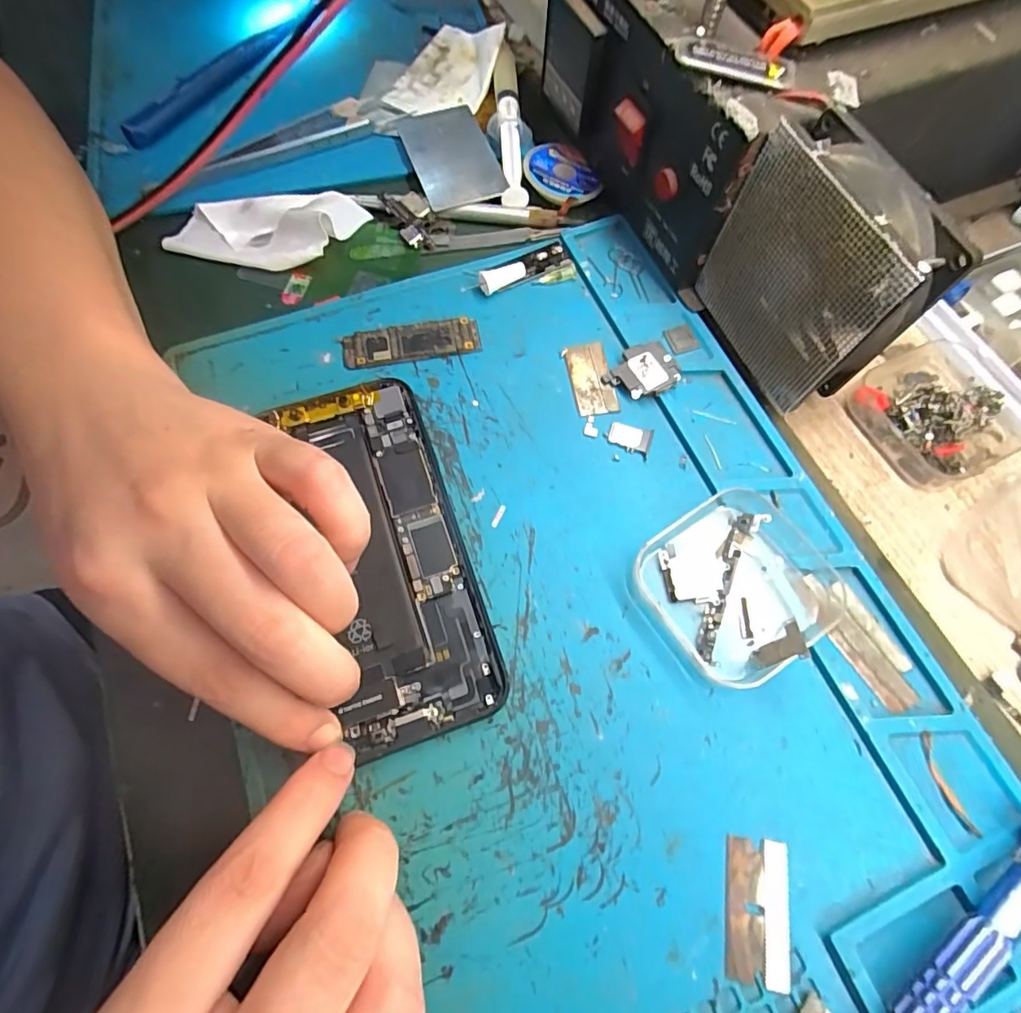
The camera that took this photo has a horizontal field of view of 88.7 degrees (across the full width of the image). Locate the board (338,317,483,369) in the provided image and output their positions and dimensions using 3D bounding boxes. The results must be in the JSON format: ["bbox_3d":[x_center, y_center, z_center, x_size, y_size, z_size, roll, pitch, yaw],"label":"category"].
[{"bbox_3d":[-0.048,-0.078,0.249,0.065,0.004,0.020,-11,68,-5],"label":"board"}]

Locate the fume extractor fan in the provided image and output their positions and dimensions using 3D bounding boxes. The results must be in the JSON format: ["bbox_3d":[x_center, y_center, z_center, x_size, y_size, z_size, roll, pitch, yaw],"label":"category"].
[{"bbox_3d":[0.120,-0.091,0.212,0.027,0.086,0.078,-24,70,-10],"label":"fume extractor fan"}]

